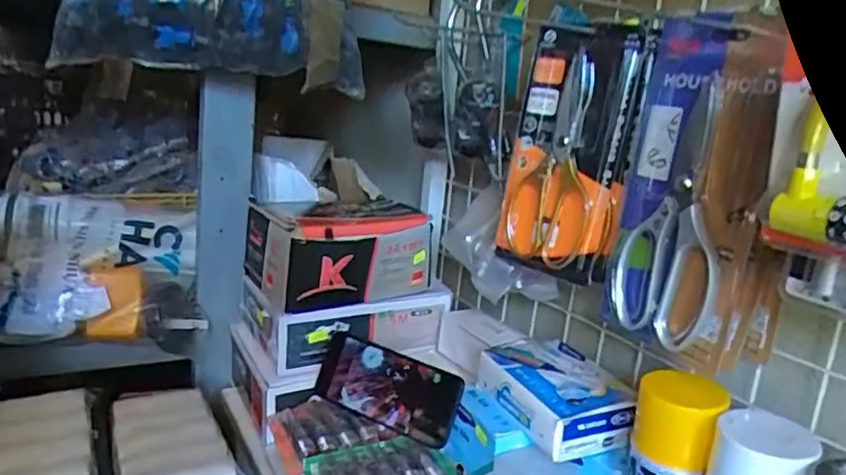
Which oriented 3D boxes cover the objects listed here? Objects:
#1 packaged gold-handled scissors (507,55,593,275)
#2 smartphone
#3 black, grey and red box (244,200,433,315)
[{"bbox_3d":[0.122,-0.071,0.607,0.085,0.193,0.012,3,-3,41],"label":"packaged gold-handled scissors"},{"bbox_3d":[-0.038,0.158,0.658,0.160,0.074,0.012,16,-10,24],"label":"smartphone"},{"bbox_3d":[-0.096,0.016,0.739,0.187,0.094,0.134,-2,15,-36],"label":"black, grey and red box"}]

